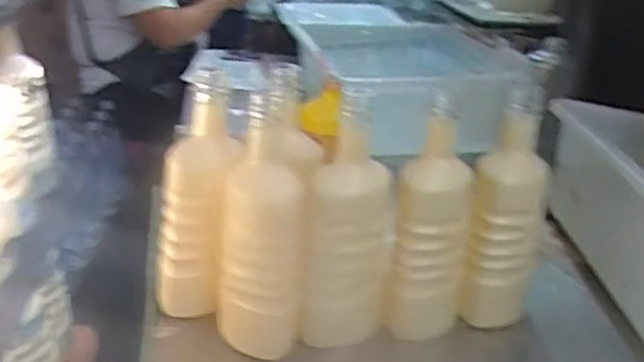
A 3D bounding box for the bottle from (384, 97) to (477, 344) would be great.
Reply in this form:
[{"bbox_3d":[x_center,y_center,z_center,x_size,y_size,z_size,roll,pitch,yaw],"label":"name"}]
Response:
[{"bbox_3d":[0.111,0.050,0.691,0.071,0.230,0.074,10,27,18],"label":"bottle"}]

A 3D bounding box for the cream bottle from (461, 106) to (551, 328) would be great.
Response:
[{"bbox_3d":[0.193,0.047,0.720,0.071,0.216,0.078,10,27,18],"label":"cream bottle"}]

